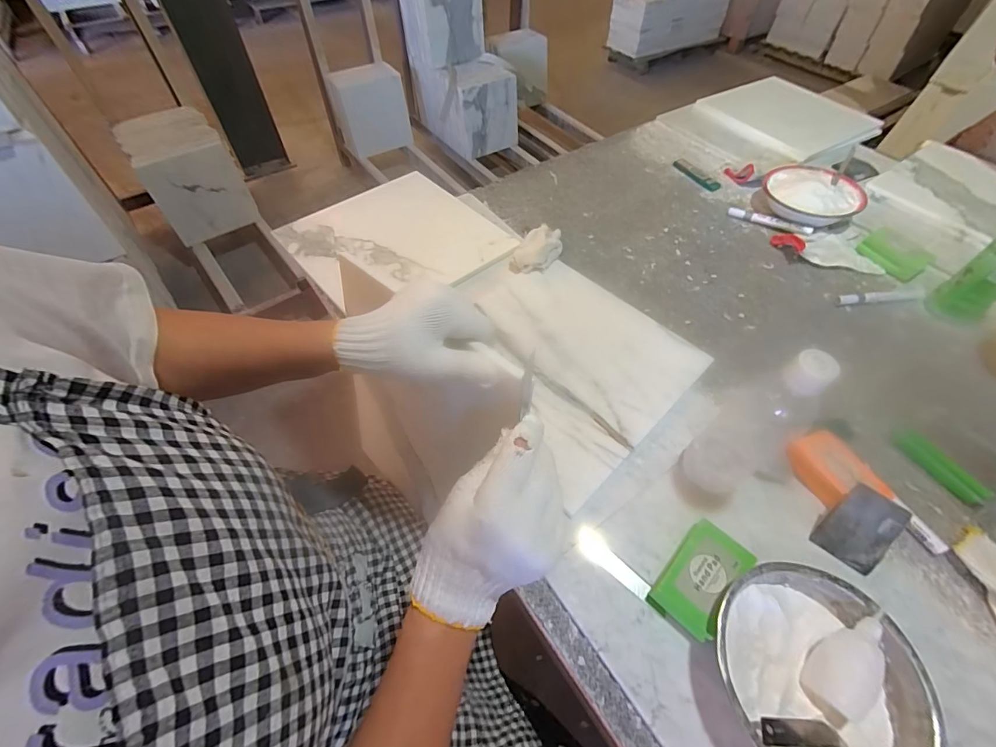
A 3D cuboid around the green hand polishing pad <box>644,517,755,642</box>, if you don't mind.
[{"bbox_3d":[0.196,0.195,0.411,0.059,0.017,0.099,30,64,37],"label":"green hand polishing pad"}]

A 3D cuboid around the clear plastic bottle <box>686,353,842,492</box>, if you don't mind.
[{"bbox_3d":[0.253,0.051,0.413,0.076,0.203,0.064,-26,60,-19],"label":"clear plastic bottle"}]

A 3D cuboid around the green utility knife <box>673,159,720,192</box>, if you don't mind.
[{"bbox_3d":[0.411,-0.410,0.877,0.031,0.008,0.117,-23,59,-18],"label":"green utility knife"}]

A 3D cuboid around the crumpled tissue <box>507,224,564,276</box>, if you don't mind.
[{"bbox_3d":[0.067,-0.203,0.688,0.062,0.034,0.106,24,57,14],"label":"crumpled tissue"}]

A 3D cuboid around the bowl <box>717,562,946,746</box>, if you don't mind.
[{"bbox_3d":[0.267,0.256,0.361,0.151,0.053,0.164,1,55,-2],"label":"bowl"}]

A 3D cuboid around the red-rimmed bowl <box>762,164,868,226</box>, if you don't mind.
[{"bbox_3d":[0.577,-0.326,0.789,0.163,0.056,0.144,29,59,17],"label":"red-rimmed bowl"}]

